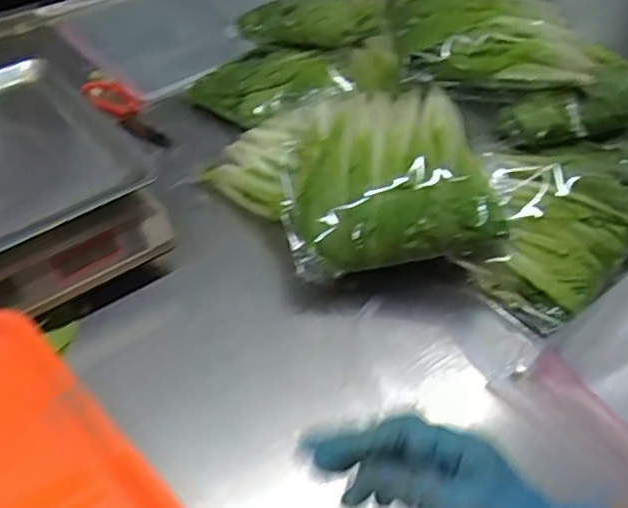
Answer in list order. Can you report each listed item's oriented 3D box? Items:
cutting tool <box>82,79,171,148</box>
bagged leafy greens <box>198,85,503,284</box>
[{"bbox_3d":[-0.236,-0.178,0.836,0.049,0.018,0.169,-24,50,-32],"label":"cutting tool"},{"bbox_3d":[0.036,-0.070,0.690,0.255,0.116,0.209,-5,50,-9],"label":"bagged leafy greens"}]

